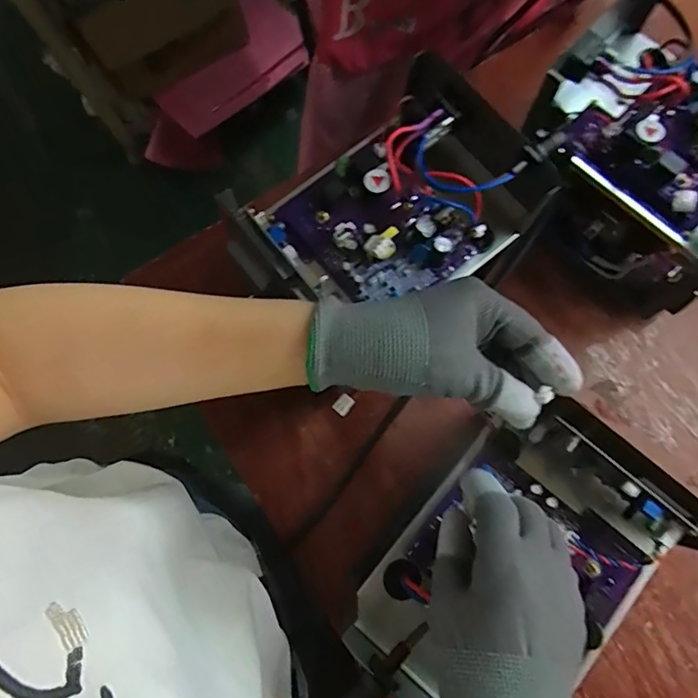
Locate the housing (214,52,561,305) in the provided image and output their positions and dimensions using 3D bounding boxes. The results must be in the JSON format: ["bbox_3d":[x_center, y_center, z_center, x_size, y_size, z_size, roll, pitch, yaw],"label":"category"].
[{"bbox_3d":[0.029,-0.109,0.408,0.216,0.067,0.151,-39,78,-9],"label":"housing"}]

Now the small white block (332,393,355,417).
[{"bbox_3d":[-0.004,0.041,0.378,0.012,0.005,0.015,40,79,10],"label":"small white block"}]

